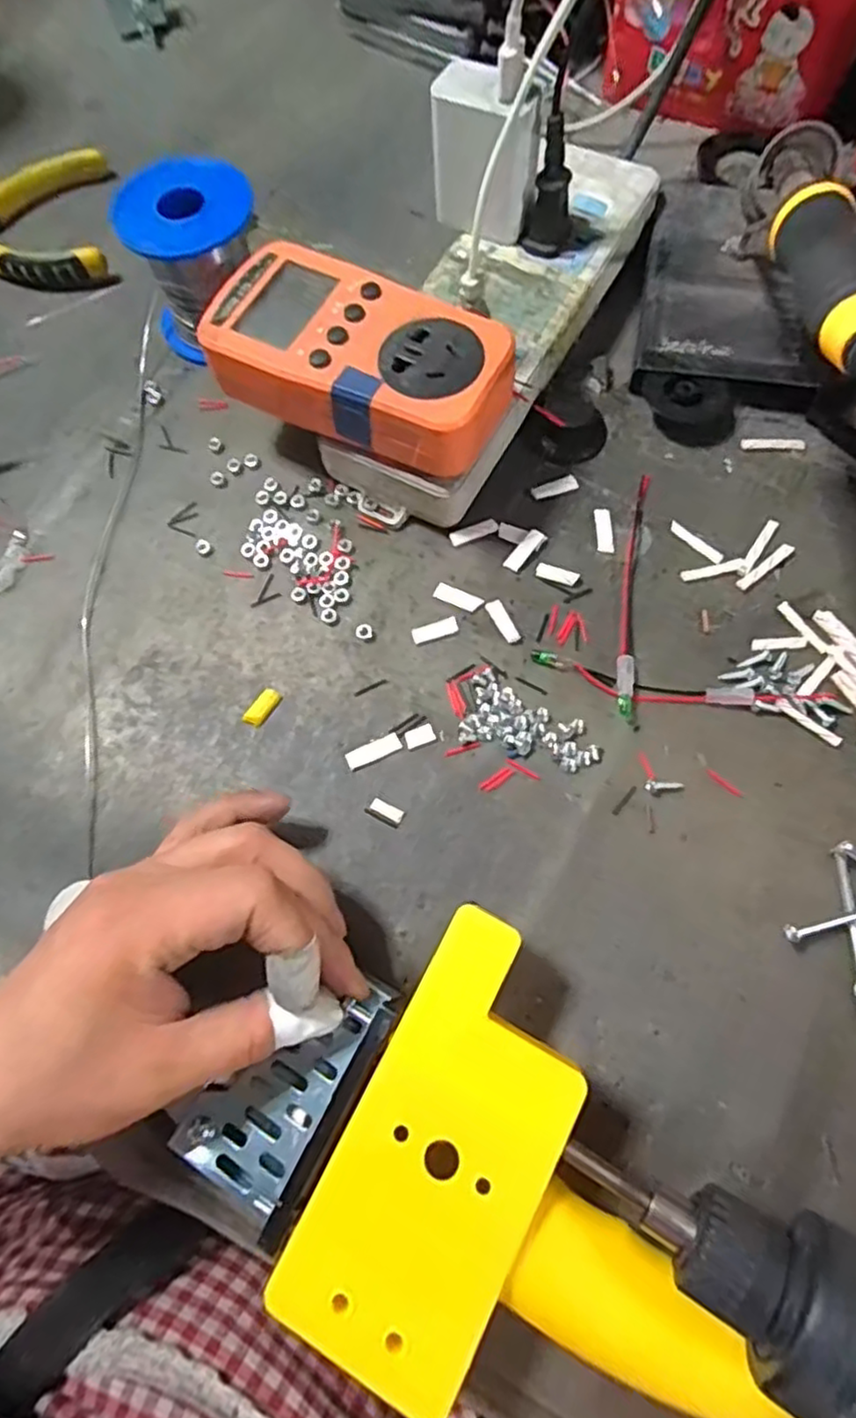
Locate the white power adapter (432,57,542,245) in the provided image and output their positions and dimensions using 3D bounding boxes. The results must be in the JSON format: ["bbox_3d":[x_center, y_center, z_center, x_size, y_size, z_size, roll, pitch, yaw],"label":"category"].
[{"bbox_3d":[0.025,-0.255,0.315,0.046,0.055,0.022,28,75,12],"label":"white power adapter"}]

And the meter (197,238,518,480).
[{"bbox_3d":[-0.030,-0.152,0.296,0.130,0.032,0.069,25,74,12],"label":"meter"}]

